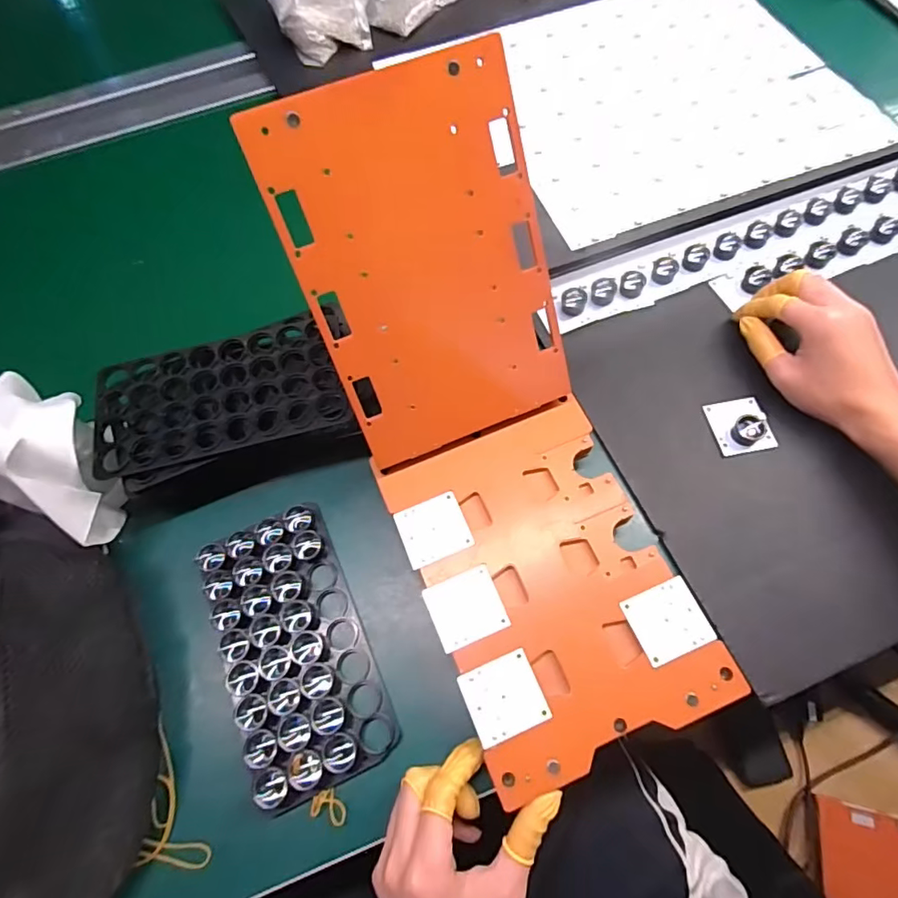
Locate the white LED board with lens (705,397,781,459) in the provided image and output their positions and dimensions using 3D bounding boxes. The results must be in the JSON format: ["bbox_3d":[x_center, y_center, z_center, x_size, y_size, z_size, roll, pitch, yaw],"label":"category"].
[{"bbox_3d":[0.238,-0.022,0.421,0.043,0.016,0.048,-9,65,-1],"label":"white LED board with lens"}]

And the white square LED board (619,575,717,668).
[{"bbox_3d":[0.145,0.113,0.346,0.046,0.005,0.044,-22,66,-8],"label":"white square LED board"}]

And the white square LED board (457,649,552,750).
[{"bbox_3d":[0.035,0.158,0.334,0.047,0.004,0.044,-21,66,-7],"label":"white square LED board"}]

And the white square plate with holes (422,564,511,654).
[{"bbox_3d":[0.012,0.108,0.357,0.048,0.004,0.045,-22,66,-8],"label":"white square plate with holes"}]

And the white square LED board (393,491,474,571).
[{"bbox_3d":[-0.011,0.058,0.381,0.047,0.004,0.045,-21,65,-7],"label":"white square LED board"}]

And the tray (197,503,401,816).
[{"bbox_3d":[-0.112,0.141,0.380,0.095,0.027,0.189,-24,67,-6],"label":"tray"}]

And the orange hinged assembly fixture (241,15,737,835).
[{"bbox_3d":[0.025,-0.015,0.354,0.157,0.105,0.414,-22,95,-7],"label":"orange hinged assembly fixture"}]

